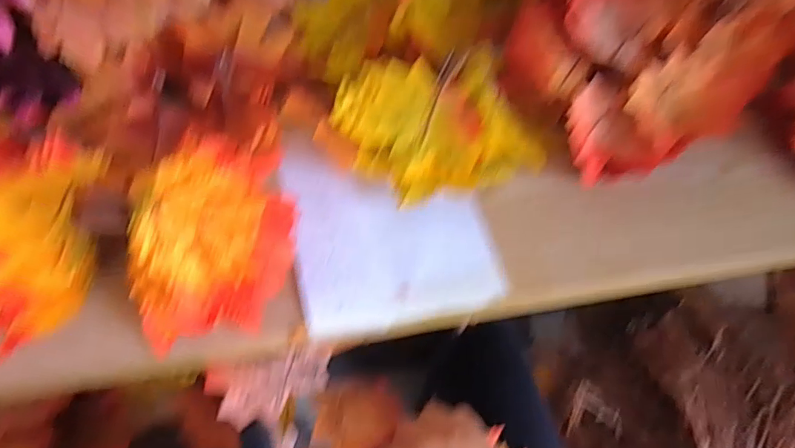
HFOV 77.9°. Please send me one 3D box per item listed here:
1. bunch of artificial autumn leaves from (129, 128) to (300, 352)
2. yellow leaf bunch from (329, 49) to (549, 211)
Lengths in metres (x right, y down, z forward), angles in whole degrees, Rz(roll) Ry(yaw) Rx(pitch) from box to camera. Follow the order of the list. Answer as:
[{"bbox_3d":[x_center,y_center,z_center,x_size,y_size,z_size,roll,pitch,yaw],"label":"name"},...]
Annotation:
[{"bbox_3d":[-0.119,0.007,0.315,0.102,0.065,0.130,8,62,1],"label":"bunch of artificial autumn leaves"},{"bbox_3d":[0.036,-0.078,0.381,0.160,0.044,0.111,-14,63,-10],"label":"yellow leaf bunch"}]

